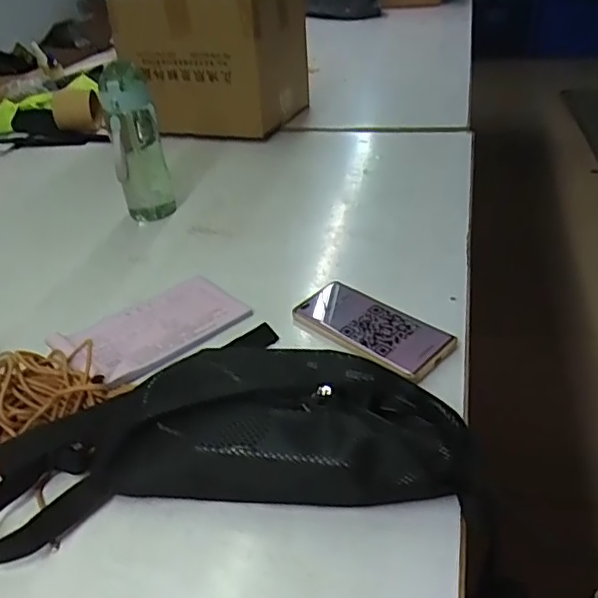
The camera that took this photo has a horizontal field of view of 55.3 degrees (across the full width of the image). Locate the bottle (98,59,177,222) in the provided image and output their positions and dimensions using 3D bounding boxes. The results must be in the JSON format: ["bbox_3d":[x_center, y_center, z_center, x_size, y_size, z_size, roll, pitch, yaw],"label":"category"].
[{"bbox_3d":[-0.229,-0.219,0.812,0.070,0.205,0.060,-11,35,-10],"label":"bottle"}]

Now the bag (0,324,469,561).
[{"bbox_3d":[-0.060,0.094,0.468,0.367,0.076,0.174,-7,35,-3],"label":"bag"}]

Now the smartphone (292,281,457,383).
[{"bbox_3d":[0.075,0.029,0.594,0.161,0.013,0.079,26,48,38],"label":"smartphone"}]

